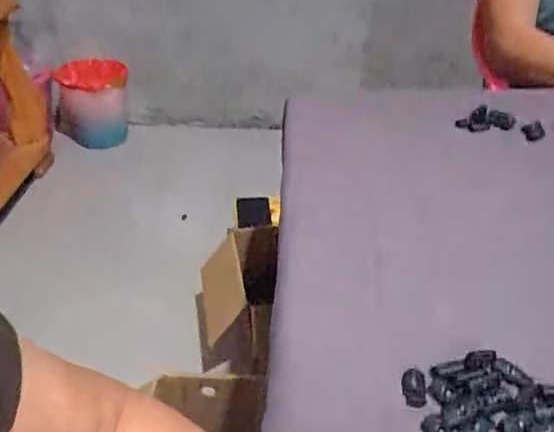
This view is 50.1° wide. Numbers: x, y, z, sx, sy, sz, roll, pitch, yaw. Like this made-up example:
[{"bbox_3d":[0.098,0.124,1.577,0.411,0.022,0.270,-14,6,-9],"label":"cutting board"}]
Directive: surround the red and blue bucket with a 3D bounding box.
[{"bbox_3d":[-0.535,-0.311,1.723,0.221,0.235,0.196,-11,35,-15],"label":"red and blue bucket"}]

